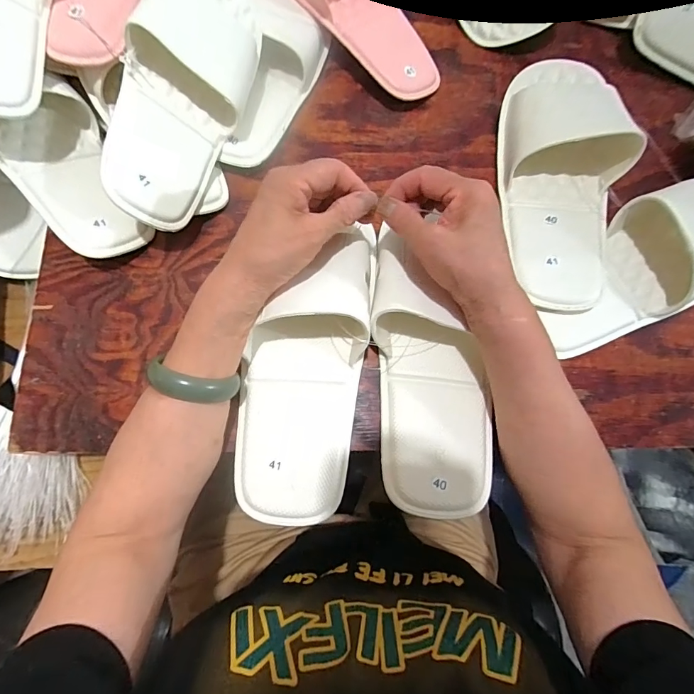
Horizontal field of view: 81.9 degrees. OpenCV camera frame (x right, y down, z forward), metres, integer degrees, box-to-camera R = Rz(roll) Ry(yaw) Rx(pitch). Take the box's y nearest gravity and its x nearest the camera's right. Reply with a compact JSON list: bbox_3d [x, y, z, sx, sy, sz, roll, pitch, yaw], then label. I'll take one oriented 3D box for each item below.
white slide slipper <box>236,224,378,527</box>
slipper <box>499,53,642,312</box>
[{"bbox_3d":[-0.032,0.014,0.330,0.100,0.080,0.246,14,89,2],"label":"white slide slipper"},{"bbox_3d":[0.201,-0.163,0.369,0.102,0.058,0.263,6,77,0],"label":"slipper"}]

